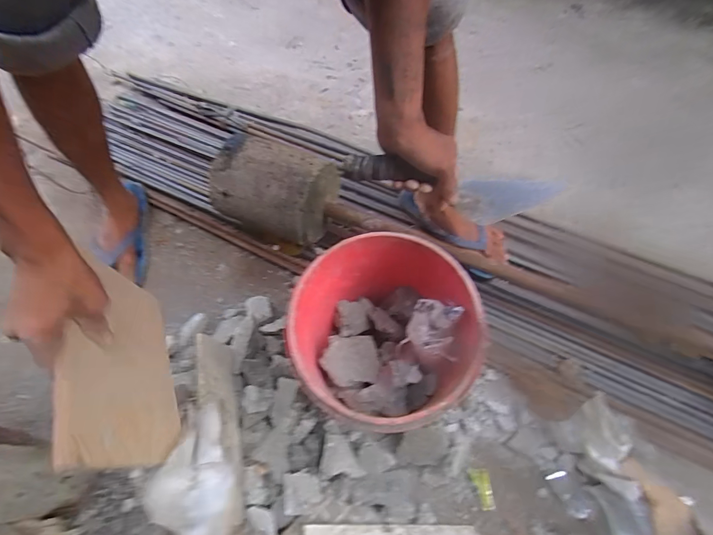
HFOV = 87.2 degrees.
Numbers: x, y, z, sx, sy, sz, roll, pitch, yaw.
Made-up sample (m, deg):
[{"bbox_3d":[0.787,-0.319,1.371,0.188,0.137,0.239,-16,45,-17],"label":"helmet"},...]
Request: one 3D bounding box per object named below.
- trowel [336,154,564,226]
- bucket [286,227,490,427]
[{"bbox_3d":[0.112,-0.091,0.456,0.257,0.063,0.075,7,60,-10],"label":"trowel"},{"bbox_3d":[0.035,0.100,0.495,0.208,0.183,0.213,-1,61,3],"label":"bucket"}]

